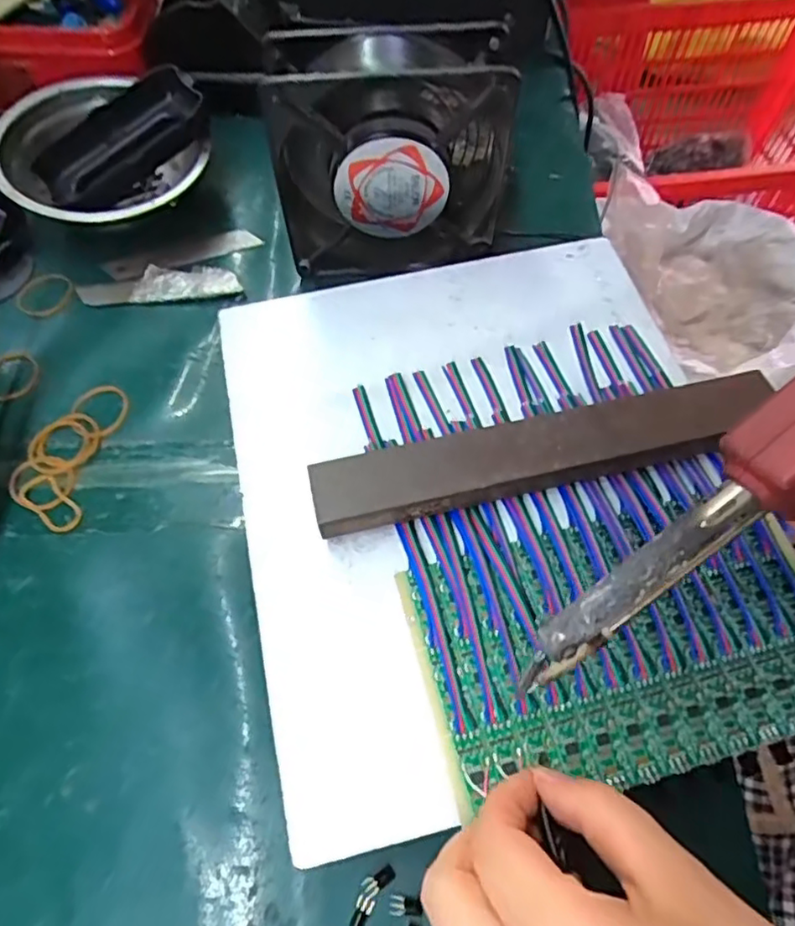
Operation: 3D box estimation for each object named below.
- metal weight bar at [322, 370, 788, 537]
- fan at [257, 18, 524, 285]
[{"bbox_3d":[0.064,-0.005,0.266,0.199,0.021,0.032,-12,64,-6],"label":"metal weight bar"},{"bbox_3d":[0.002,-0.166,0.331,0.130,0.117,0.048,-4,63,-2],"label":"fan"}]

